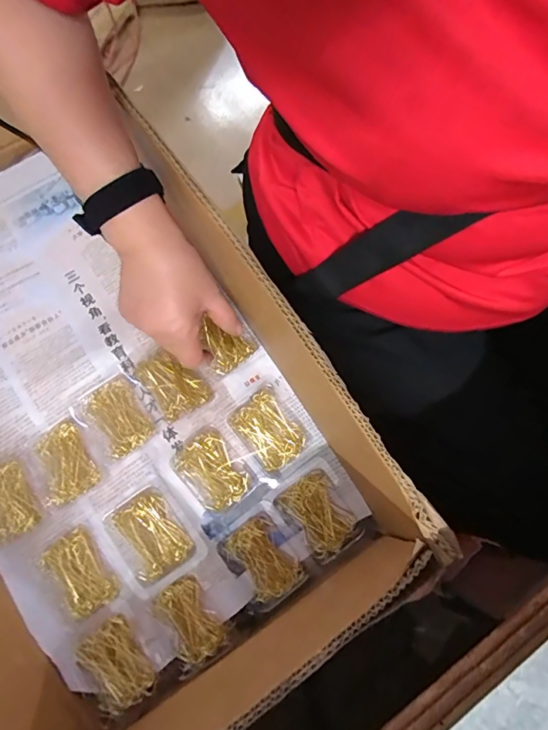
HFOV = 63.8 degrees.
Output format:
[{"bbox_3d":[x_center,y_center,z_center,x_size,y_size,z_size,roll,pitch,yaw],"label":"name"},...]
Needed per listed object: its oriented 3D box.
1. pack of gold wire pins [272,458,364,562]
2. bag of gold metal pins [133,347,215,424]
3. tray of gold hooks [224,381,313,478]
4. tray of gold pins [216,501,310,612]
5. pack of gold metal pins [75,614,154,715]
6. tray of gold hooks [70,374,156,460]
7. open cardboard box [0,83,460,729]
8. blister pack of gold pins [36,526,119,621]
[{"bbox_3d":[0.046,0.139,0.416,0.063,0.016,0.080,-39,79,-10],"label":"pack of gold wire pins"},{"bbox_3d":[-0.102,0.016,0.435,0.052,0.026,0.074,-38,79,-10],"label":"bag of gold metal pins"},{"bbox_3d":[-0.005,0.062,0.429,0.060,0.014,0.078,-39,79,-10],"label":"tray of gold hooks"},{"bbox_3d":[-0.011,0.181,0.418,0.066,0.029,0.081,-35,78,-9],"label":"tray of gold pins"},{"bbox_3d":[-0.137,0.260,0.375,0.045,0.010,0.070,-32,78,-8],"label":"pack of gold metal pins"},{"bbox_3d":[-0.156,0.053,0.428,0.063,0.020,0.074,-31,78,-8],"label":"tray of gold hooks"},{"bbox_3d":[-0.188,-0.003,0.384,0.336,0.182,0.605,-37,79,-10],"label":"open cardboard box"},{"bbox_3d":[-0.175,0.186,0.391,0.042,0.020,0.071,-34,78,-9],"label":"blister pack of gold pins"}]

